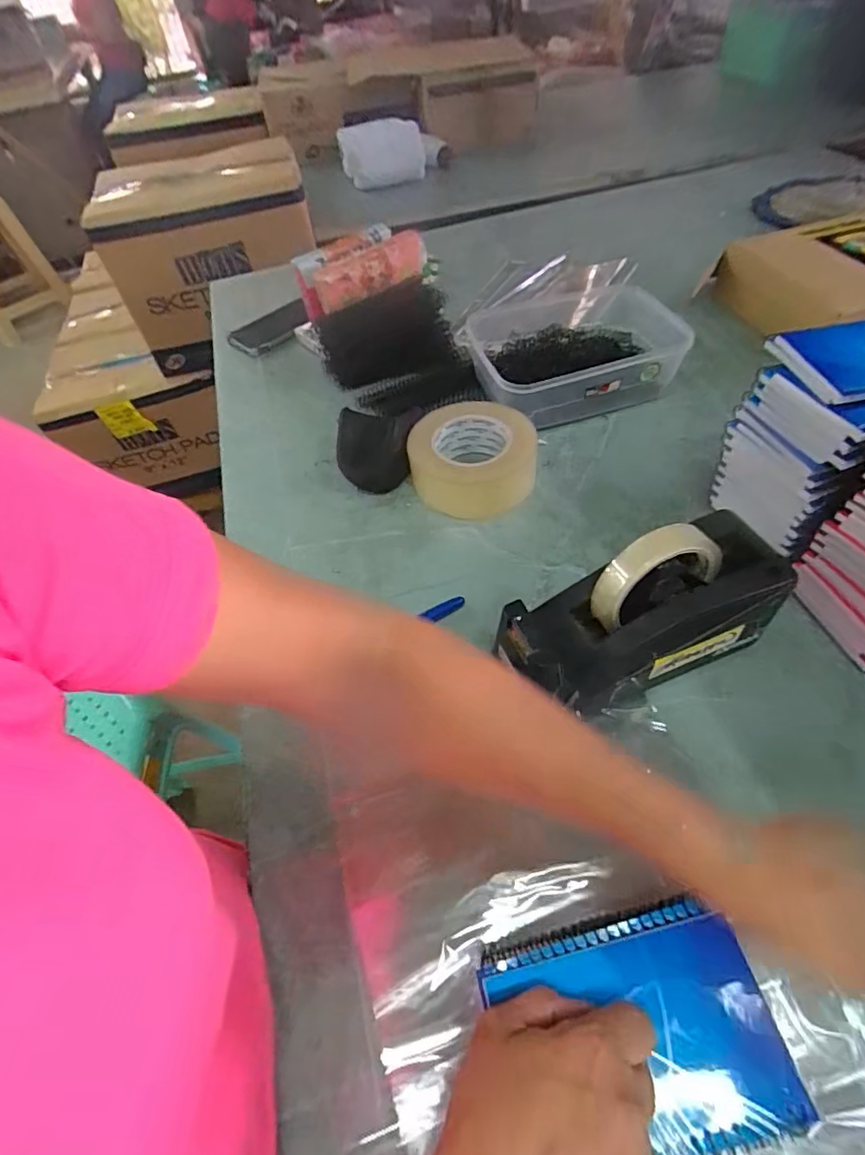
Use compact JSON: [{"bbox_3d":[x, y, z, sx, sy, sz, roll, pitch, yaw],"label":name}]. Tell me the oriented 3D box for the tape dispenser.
[{"bbox_3d":[0.152,0.027,0.396,0.196,0.128,0.077,-21,53,-10],"label":"tape dispenser"}]

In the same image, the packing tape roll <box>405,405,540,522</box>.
[{"bbox_3d":[0.042,-0.128,0.570,0.127,0.064,0.116,-3,52,4],"label":"packing tape roll"}]

